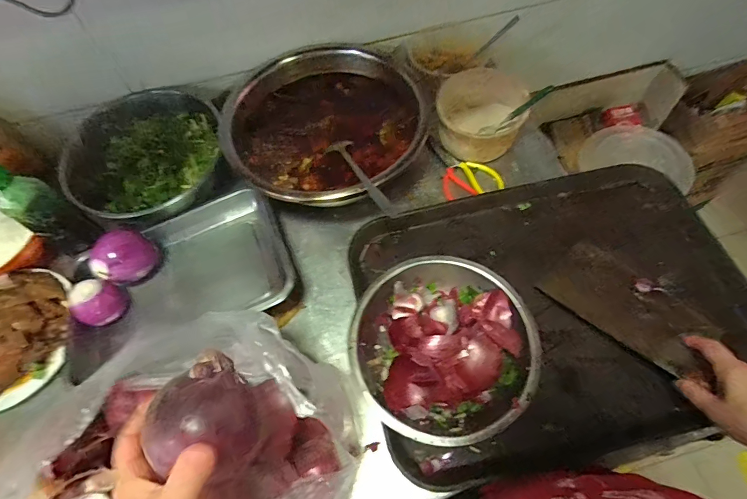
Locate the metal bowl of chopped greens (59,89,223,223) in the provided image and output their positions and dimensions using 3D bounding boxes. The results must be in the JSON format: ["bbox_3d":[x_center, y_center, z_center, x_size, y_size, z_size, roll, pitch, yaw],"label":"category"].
[{"bbox_3d":[-0.405,-0.178,0.724,0.271,0.085,0.258,-15,63,-4],"label":"metal bowl of chopped greens"}]

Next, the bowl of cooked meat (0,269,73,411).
[{"bbox_3d":[-0.580,0.133,0.608,0.208,0.060,0.205,-2,63,3],"label":"bowl of cooked meat"}]

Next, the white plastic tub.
[{"bbox_3d":[0.191,-0.248,0.732,0.147,0.096,0.161,-2,63,3],"label":"white plastic tub"}]

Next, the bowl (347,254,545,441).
[{"bbox_3d":[0.092,0.132,0.557,0.230,0.069,0.237,-2,63,3],"label":"bowl"}]

